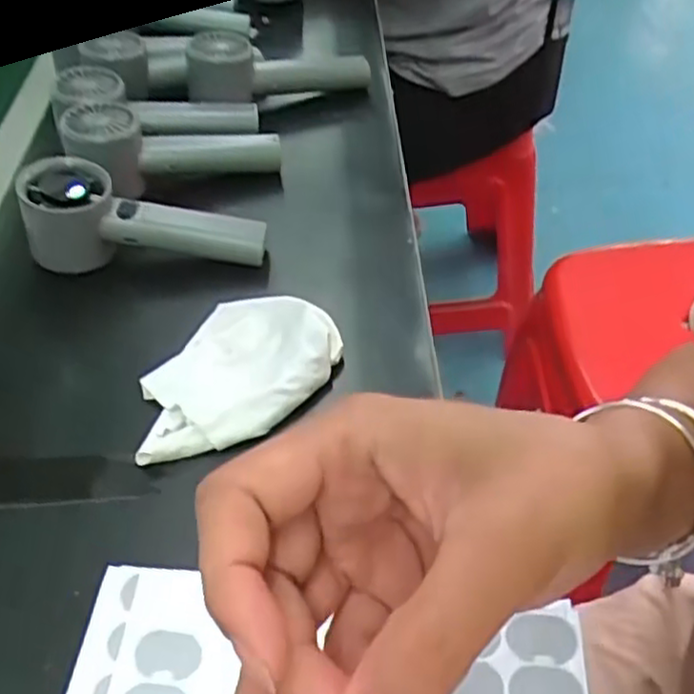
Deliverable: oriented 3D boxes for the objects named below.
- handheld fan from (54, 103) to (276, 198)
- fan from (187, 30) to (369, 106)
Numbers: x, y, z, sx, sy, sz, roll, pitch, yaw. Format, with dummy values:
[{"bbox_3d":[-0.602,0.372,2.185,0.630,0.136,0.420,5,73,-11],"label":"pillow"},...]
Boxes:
[{"bbox_3d":[-0.133,-0.149,0.564,0.163,0.052,0.061,-1,46,-15],"label":"handheld fan"},{"bbox_3d":[-0.060,-0.249,0.649,0.167,0.055,0.062,-10,45,-27],"label":"fan"}]

